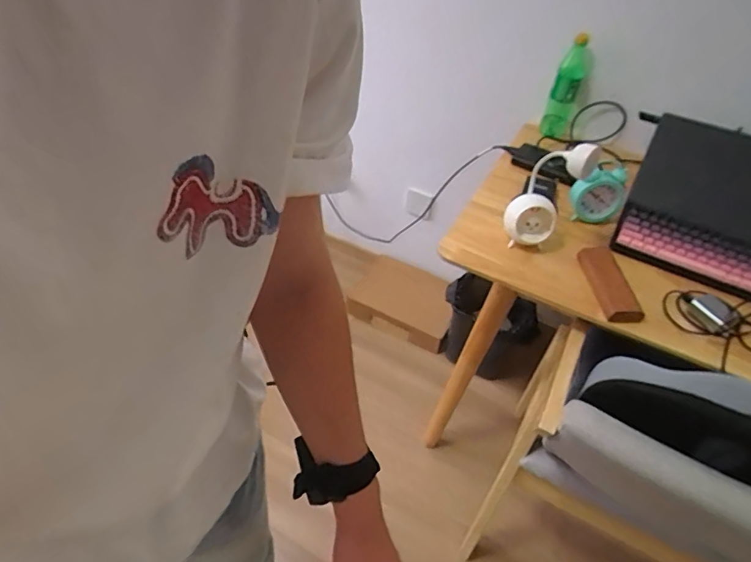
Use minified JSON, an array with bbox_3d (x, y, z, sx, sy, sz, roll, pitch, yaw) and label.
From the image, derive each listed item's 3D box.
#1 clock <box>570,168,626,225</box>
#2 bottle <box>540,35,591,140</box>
[{"bbox_3d":[0.458,-0.178,1.009,0.106,0.106,0.059,20,48,17],"label":"clock"},{"bbox_3d":[0.448,-0.447,1.150,0.064,0.238,0.069,20,48,16],"label":"bottle"}]

